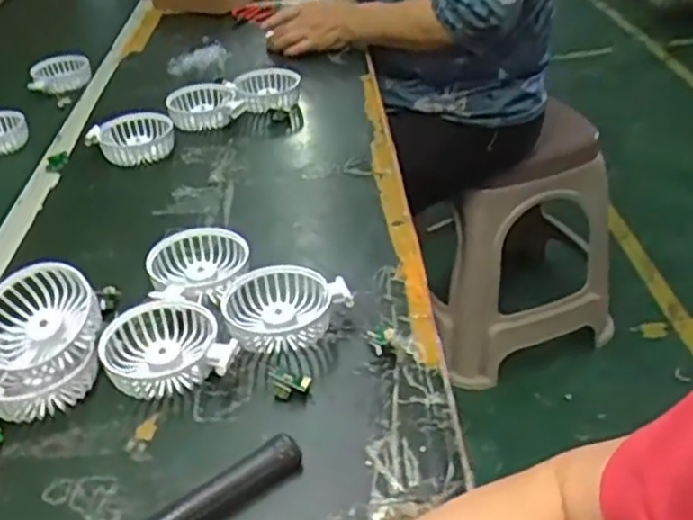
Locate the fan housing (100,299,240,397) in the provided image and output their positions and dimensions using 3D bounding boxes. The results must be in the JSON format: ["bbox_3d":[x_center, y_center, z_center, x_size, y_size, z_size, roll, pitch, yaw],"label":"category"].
[{"bbox_3d":[-0.145,0.073,0.573,0.090,0.032,0.101,-23,39,-25],"label":"fan housing"}]

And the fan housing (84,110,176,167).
[{"bbox_3d":[-0.269,-0.151,0.899,0.103,0.038,0.087,-16,37,-12],"label":"fan housing"}]

